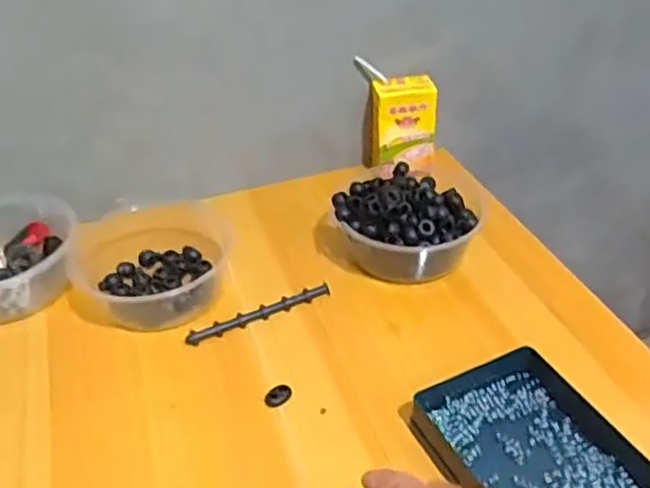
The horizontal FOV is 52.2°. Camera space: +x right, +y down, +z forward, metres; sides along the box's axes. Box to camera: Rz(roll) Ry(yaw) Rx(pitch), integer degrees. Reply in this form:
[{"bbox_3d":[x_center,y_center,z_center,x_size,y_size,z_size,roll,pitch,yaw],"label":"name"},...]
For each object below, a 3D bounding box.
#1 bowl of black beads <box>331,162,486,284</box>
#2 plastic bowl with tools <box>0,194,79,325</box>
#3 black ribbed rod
[{"bbox_3d":[0.080,-0.022,0.637,0.129,0.068,0.130,0,38,0],"label":"bowl of black beads"},{"bbox_3d":[-0.301,0.013,0.613,0.144,0.065,0.115,-6,38,-7],"label":"plastic bowl with tools"},{"bbox_3d":[-0.057,0.060,0.587,0.134,0.007,0.011,-19,41,-22],"label":"black ribbed rod"}]

